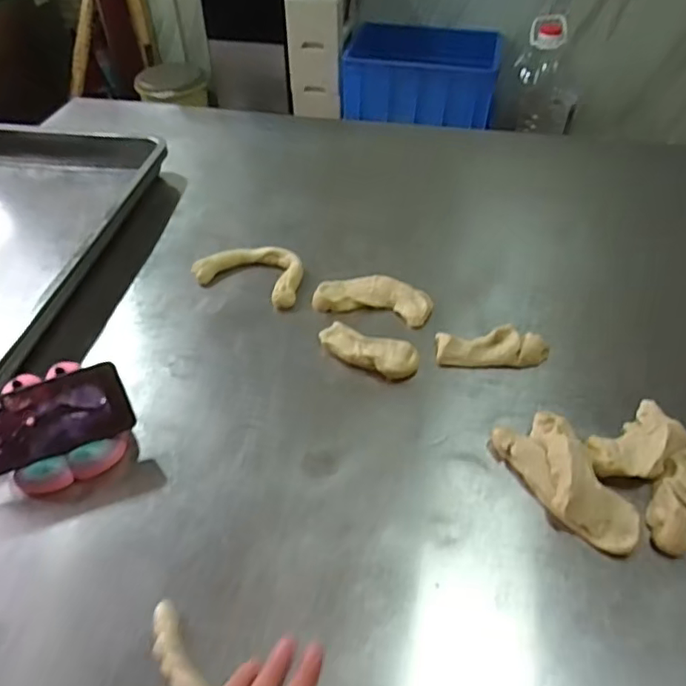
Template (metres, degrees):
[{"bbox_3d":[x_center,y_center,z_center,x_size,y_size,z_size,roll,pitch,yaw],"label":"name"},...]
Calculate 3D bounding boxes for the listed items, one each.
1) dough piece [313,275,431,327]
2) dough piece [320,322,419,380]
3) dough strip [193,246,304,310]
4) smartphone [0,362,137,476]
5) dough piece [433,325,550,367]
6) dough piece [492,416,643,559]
[{"bbox_3d":[0.039,-0.056,0.758,0.149,0.035,0.056,11,47,12],"label":"dough piece"},{"bbox_3d":[0.030,0.012,0.687,0.118,0.031,0.042,18,49,18],"label":"dough piece"},{"bbox_3d":[-0.122,-0.099,0.804,0.155,0.030,0.088,17,48,17],"label":"dough strip"},{"bbox_3d":[-0.292,0.076,0.573,0.155,0.073,0.011,-20,12,-19],"label":"smartphone"},{"bbox_3d":[0.173,0.008,0.681,0.124,0.042,0.040,3,46,4],"label":"dough piece"},{"bbox_3d":[0.215,0.127,0.554,0.068,0.045,0.146,-24,50,-21],"label":"dough piece"}]

